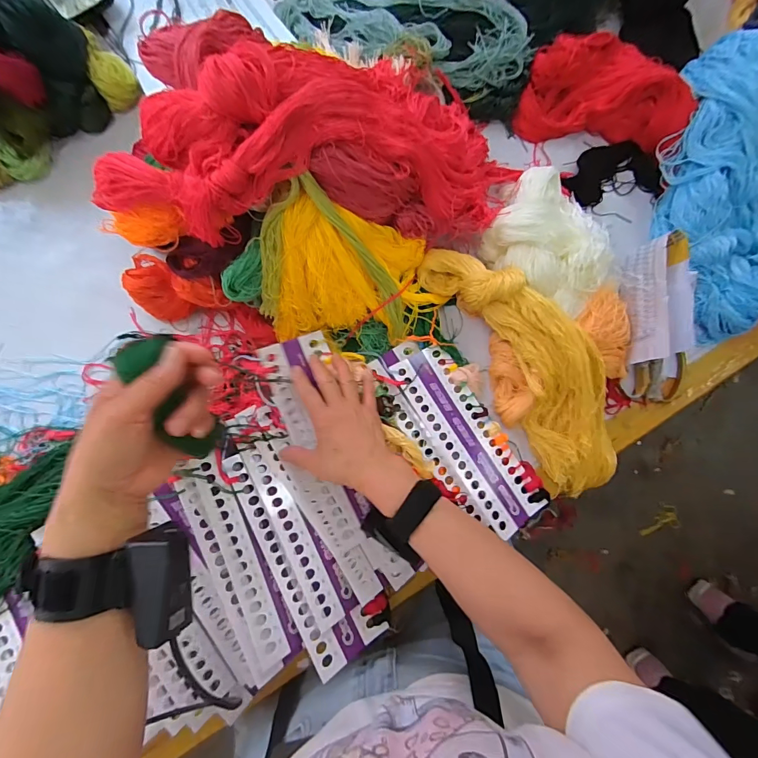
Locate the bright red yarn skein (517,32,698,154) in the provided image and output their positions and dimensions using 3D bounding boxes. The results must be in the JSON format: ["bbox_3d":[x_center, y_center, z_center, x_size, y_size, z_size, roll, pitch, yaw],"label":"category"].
[{"bbox_3d":[0.311,-0.407,0.542,0.208,0.074,0.153,14,84,-3],"label":"bright red yarn skein"}]

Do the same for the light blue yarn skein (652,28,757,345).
[{"bbox_3d":[0.484,-0.246,0.514,0.186,0.098,0.384,5,85,-3],"label":"light blue yarn skein"}]

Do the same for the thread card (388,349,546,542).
[{"bbox_3d":[0.112,0.069,0.490,0.083,0.008,0.236,-28,79,-27],"label":"thread card"}]

